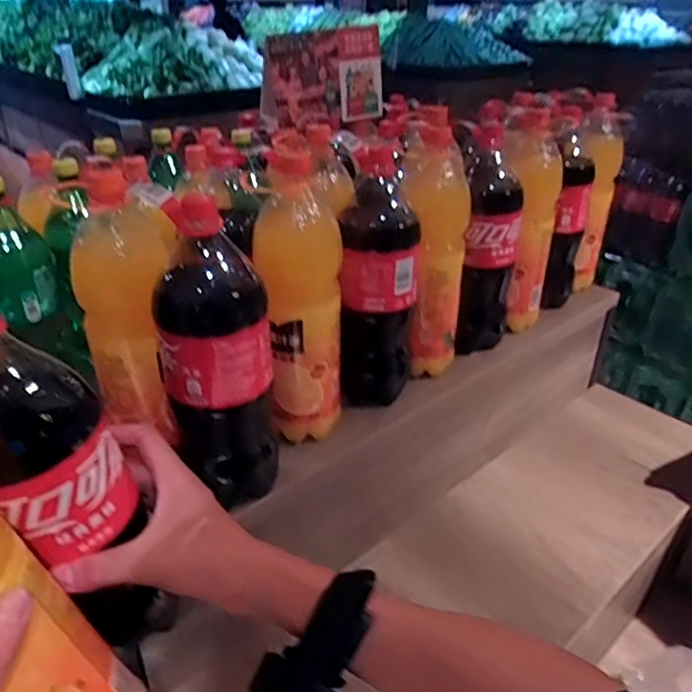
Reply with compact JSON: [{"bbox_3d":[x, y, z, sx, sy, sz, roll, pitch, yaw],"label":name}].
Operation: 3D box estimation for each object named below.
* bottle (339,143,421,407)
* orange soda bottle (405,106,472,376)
[{"bbox_3d":[0.043,-0.075,0.765,0.095,0.305,0.097,3,30,4],"label":"bottle"},{"bbox_3d":[0.116,-0.126,0.813,0.089,0.329,0.109,2,30,2],"label":"orange soda bottle"}]

